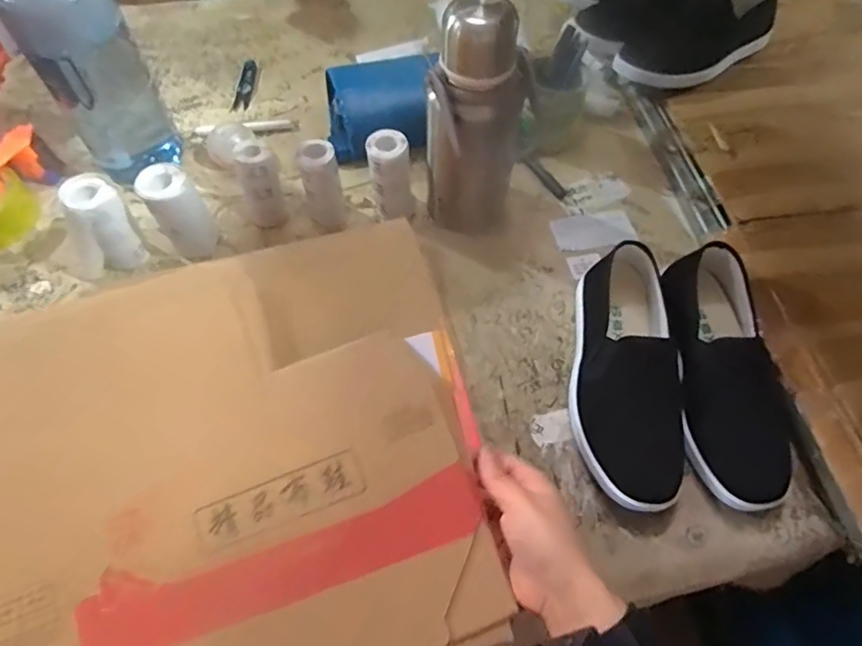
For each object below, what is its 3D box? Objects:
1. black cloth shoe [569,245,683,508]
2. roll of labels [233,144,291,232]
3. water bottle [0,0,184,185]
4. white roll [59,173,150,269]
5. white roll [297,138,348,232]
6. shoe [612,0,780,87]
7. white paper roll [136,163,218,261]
[{"bbox_3d":[0.193,0.047,0.516,0.093,0.102,0.239,6,58,5],"label":"black cloth shoe"},{"bbox_3d":[-0.194,-0.154,0.605,0.049,0.102,0.034,-15,59,-9],"label":"roll of labels"},{"bbox_3d":[-0.394,-0.304,0.592,0.115,0.316,0.076,-4,58,-1],"label":"water bottle"},{"bbox_3d":[-0.364,-0.108,0.596,0.058,0.106,0.057,-33,63,-18],"label":"white roll"},{"bbox_3d":[-0.127,-0.159,0.617,0.044,0.099,0.041,-14,59,-8],"label":"white roll"},{"bbox_3d":[0.390,-0.424,0.772,0.265,0.080,0.124,-32,63,-18],"label":"shoe"},{"bbox_3d":[-0.283,-0.123,0.598,0.048,0.103,0.044,0,58,1],"label":"white paper roll"}]

